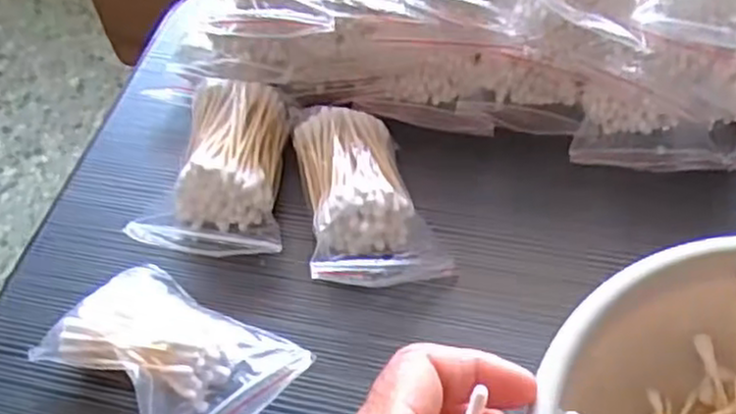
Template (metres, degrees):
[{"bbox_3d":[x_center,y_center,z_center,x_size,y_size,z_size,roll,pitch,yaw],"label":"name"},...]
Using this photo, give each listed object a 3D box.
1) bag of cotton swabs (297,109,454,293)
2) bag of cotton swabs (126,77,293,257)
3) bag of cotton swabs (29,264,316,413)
[{"bbox_3d":[-0.003,-0.006,0.377,0.061,0.041,0.096,-15,54,-6],"label":"bag of cotton swabs"},{"bbox_3d":[-0.077,-0.020,0.389,0.066,0.037,0.095,0,54,5],"label":"bag of cotton swabs"},{"bbox_3d":[-0.090,0.069,0.330,0.111,0.037,0.075,28,61,22],"label":"bag of cotton swabs"}]

